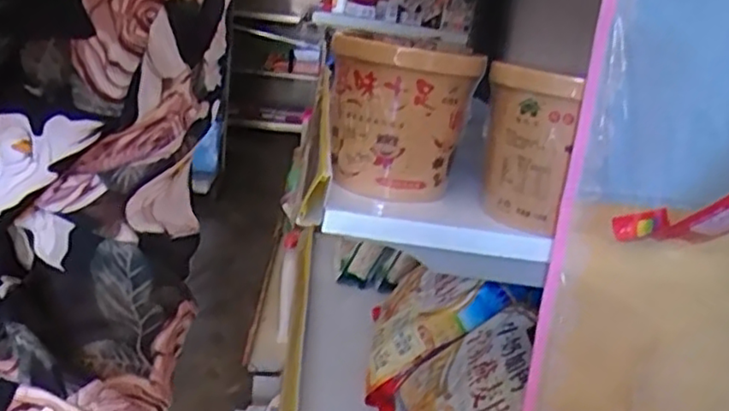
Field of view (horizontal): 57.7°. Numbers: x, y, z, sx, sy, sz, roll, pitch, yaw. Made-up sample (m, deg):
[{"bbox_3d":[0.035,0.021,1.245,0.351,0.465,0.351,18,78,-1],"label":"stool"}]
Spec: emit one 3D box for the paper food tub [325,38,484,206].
[{"bbox_3d":[0.027,-0.068,0.518,0.098,0.110,0.103,5,16,-1],"label":"paper food tub"}]

